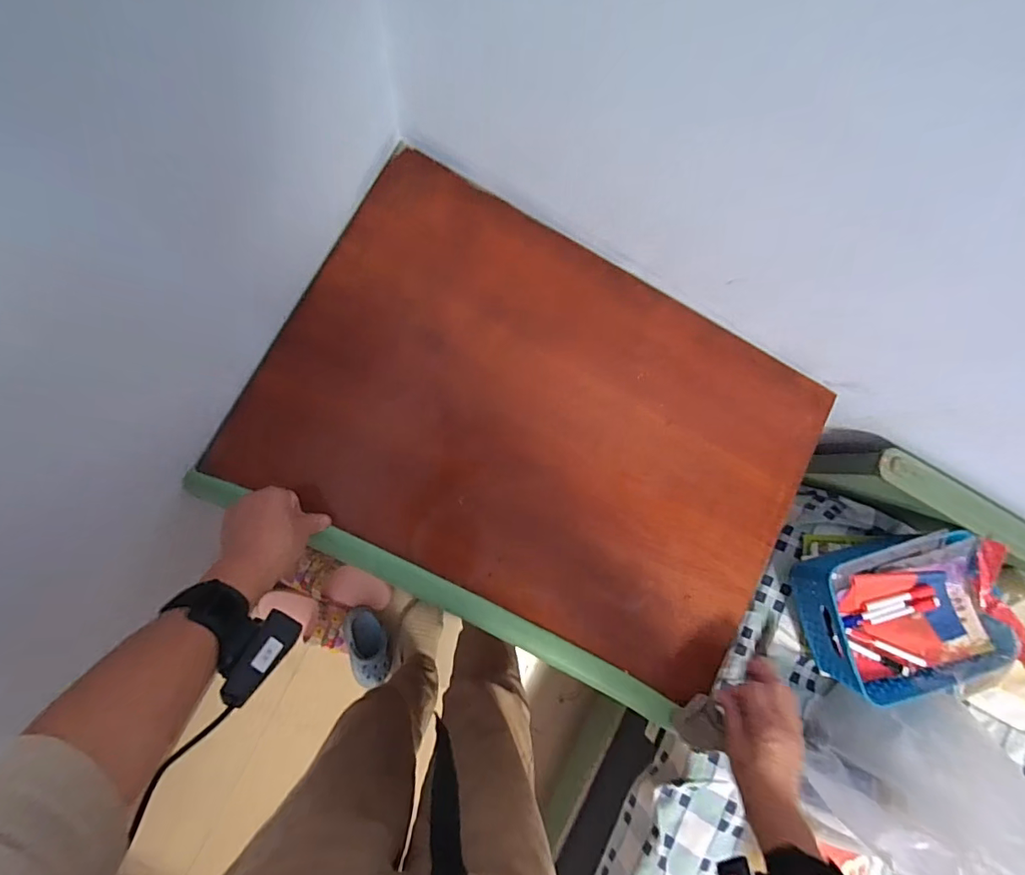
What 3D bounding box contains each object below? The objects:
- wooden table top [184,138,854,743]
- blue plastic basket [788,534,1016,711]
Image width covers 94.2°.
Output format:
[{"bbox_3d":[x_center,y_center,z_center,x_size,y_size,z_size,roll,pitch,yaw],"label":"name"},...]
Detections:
[{"bbox_3d":[0.040,-0.003,0.557,0.619,0.025,0.445,28,83,-4],"label":"wooden table top"},{"bbox_3d":[0.552,0.246,0.689,0.238,0.106,0.202,-15,89,-9],"label":"blue plastic basket"}]

